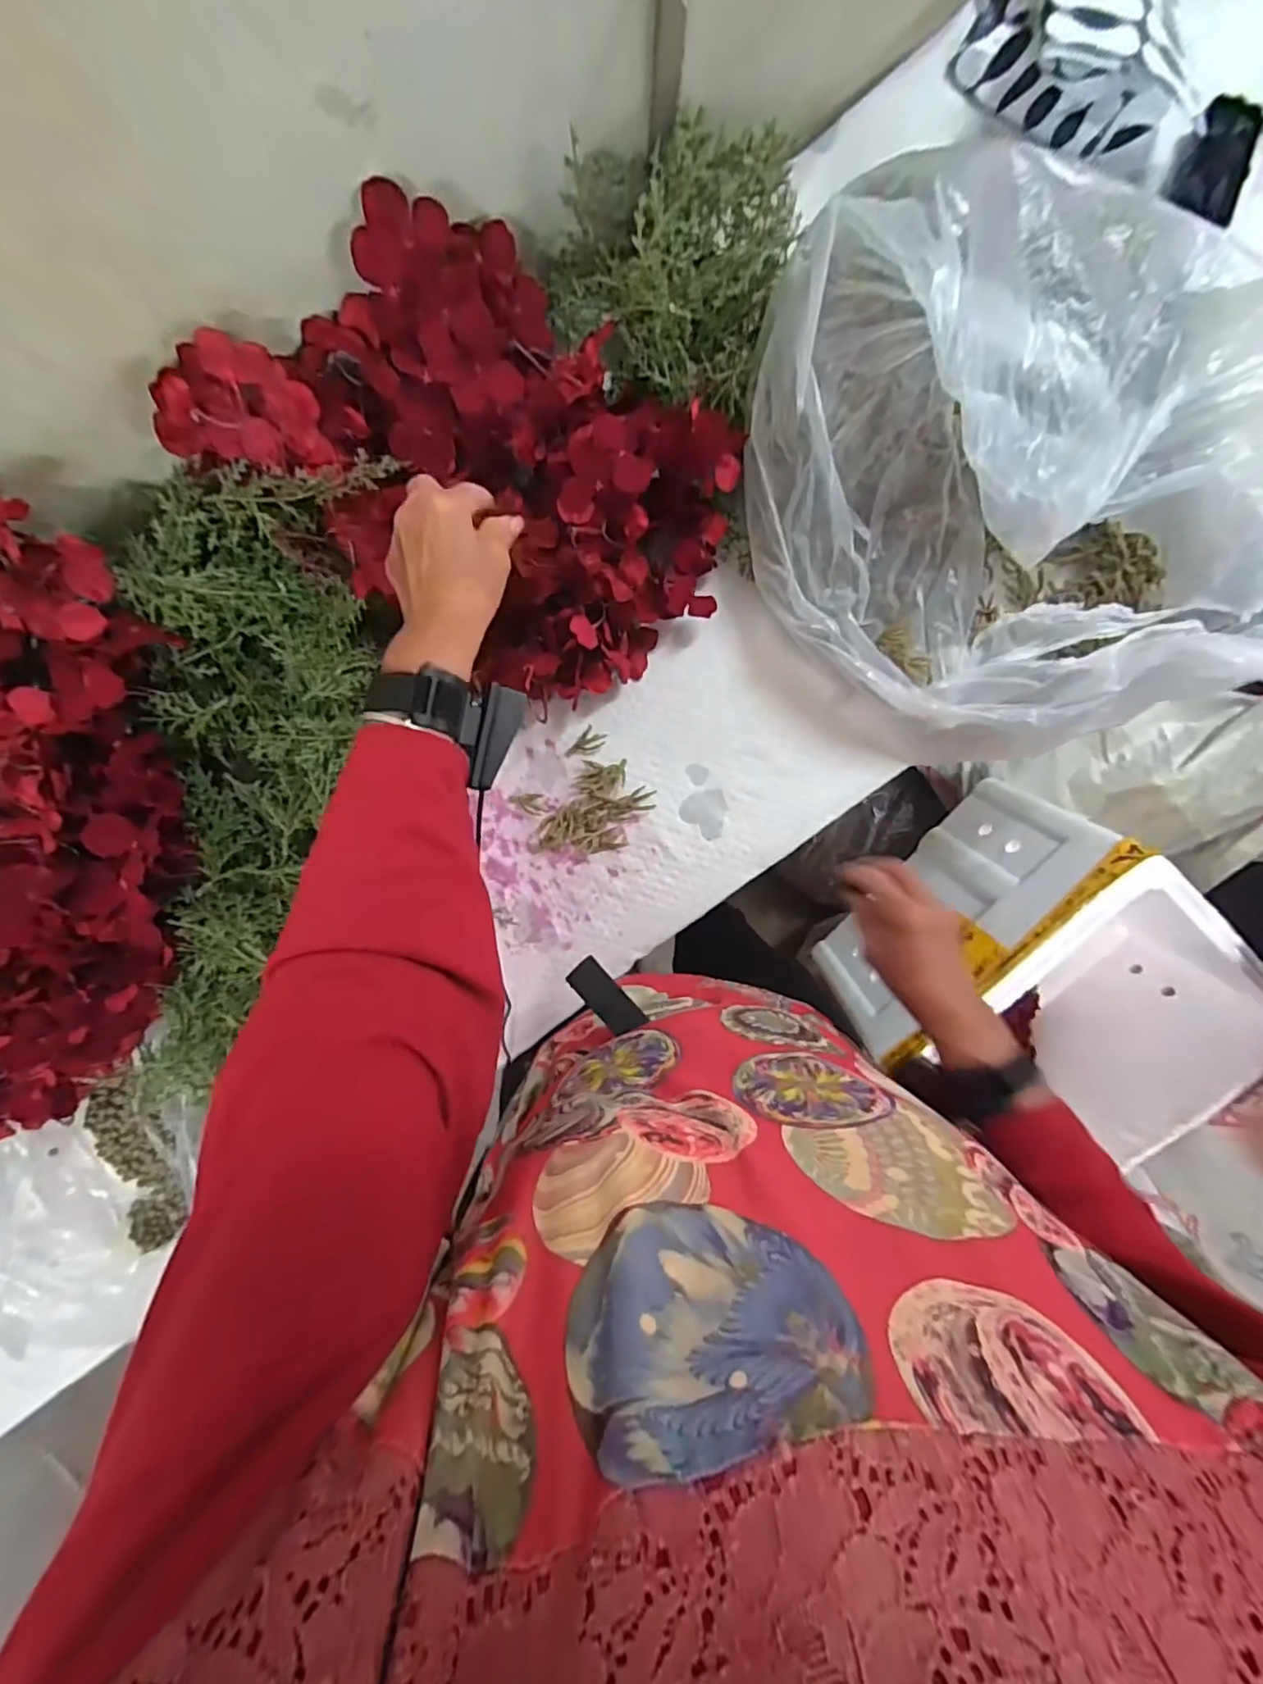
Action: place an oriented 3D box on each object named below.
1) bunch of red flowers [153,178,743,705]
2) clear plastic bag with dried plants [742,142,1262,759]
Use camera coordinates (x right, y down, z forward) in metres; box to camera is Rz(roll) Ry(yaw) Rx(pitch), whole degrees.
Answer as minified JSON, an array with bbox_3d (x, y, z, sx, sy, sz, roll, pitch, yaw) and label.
[{"bbox_3d":[-0.093,-0.275,0.456,0.315,0.169,0.248,33,93,-5],"label":"bunch of red flowers"},{"bbox_3d":[0.316,-0.278,0.473,0.426,0.172,0.396,-13,95,-1],"label":"clear plastic bag with dried plants"}]

